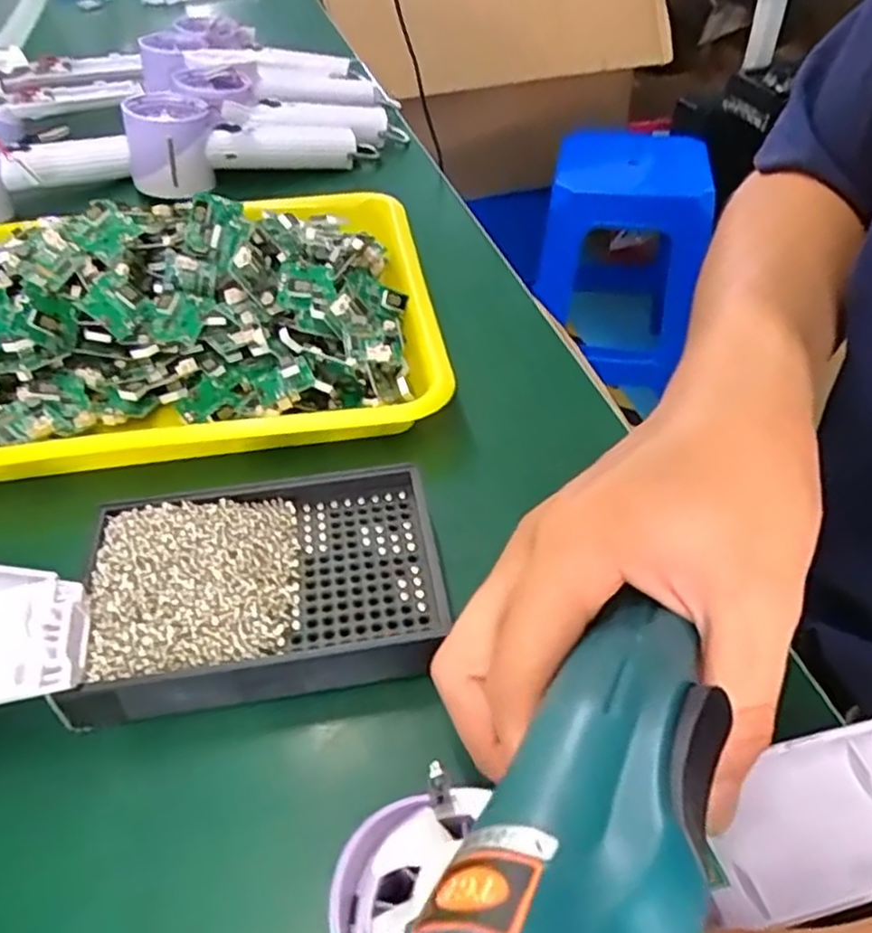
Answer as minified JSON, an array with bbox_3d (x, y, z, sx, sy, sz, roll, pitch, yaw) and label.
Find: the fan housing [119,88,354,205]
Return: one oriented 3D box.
[{"bbox_3d":[-0.153,-0.272,0.588,0.190,0.058,0.073,-23,47,-21],"label":"fan housing"}]

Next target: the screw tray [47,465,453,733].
[{"bbox_3d":[-0.066,0.048,0.279,0.134,0.020,0.095,-8,44,-7],"label":"screw tray"}]

